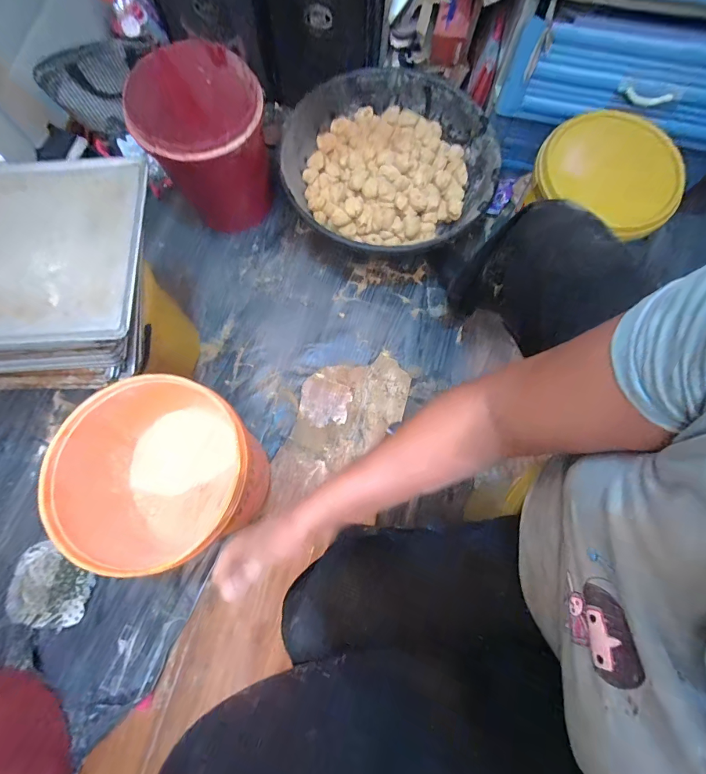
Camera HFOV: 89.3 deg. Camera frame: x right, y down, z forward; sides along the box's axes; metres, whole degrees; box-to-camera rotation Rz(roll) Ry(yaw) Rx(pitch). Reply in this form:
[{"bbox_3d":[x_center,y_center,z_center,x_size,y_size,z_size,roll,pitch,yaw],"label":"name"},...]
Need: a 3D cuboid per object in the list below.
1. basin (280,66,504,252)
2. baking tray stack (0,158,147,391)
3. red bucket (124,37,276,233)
[{"bbox_3d":[0.078,-0.604,0.977,0.517,0.166,0.530,0,72,-1],"label":"basin"},{"bbox_3d":[-0.569,-0.194,0.597,0.443,0.113,0.368,-1,72,-1],"label":"baking tray stack"},{"bbox_3d":[-0.339,-0.602,0.887,0.259,0.255,0.272,0,72,-1],"label":"red bucket"}]

